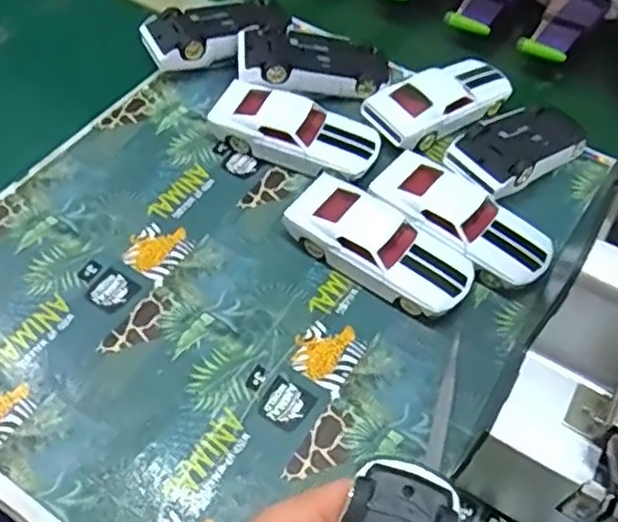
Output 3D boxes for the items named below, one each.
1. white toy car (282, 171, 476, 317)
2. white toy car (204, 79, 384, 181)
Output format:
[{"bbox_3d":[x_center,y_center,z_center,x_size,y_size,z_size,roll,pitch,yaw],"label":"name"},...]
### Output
[{"bbox_3d":[0.047,-0.009,0.438,0.125,0.033,0.052,32,58,18],"label":"white toy car"},{"bbox_3d":[-0.010,-0.099,0.497,0.128,0.036,0.062,24,57,14],"label":"white toy car"}]

